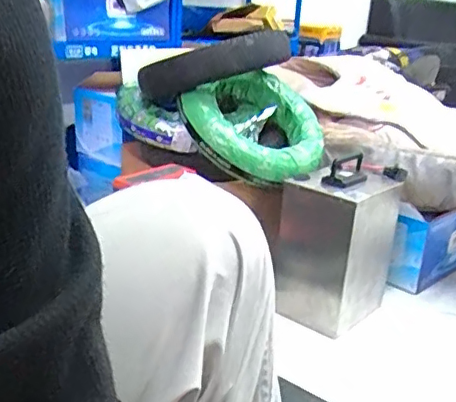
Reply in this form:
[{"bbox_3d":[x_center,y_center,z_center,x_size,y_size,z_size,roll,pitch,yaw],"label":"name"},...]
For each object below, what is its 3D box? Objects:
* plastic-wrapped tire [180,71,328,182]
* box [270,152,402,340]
[{"bbox_3d":[0.083,-0.179,1.390,0.313,0.087,0.351,48,42,14],"label":"plastic-wrapped tire"},{"bbox_3d":[0.251,0.099,1.357,0.196,0.338,0.259,17,23,33],"label":"box"}]

